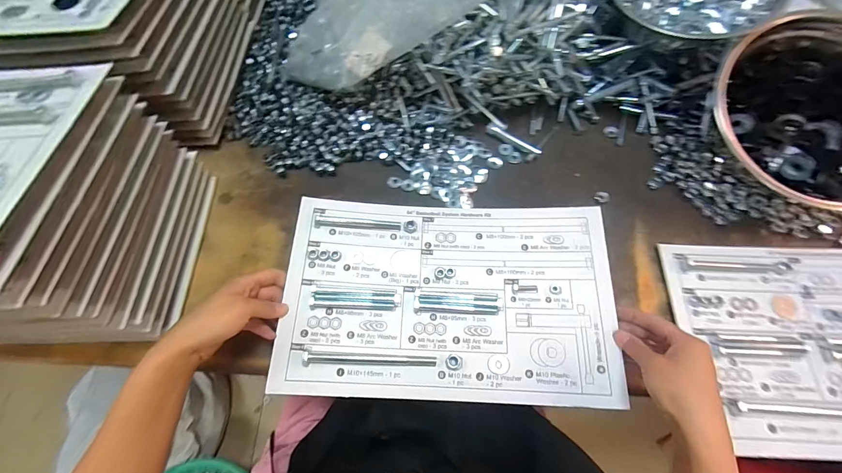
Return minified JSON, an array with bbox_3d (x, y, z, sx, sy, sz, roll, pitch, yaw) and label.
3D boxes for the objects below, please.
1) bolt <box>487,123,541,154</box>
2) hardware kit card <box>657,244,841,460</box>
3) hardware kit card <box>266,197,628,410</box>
[{"bbox_3d":[0.142,-0.148,0.542,0.089,0.009,0.016,33,73,14],"label":"bolt"},{"bbox_3d":[0.508,0.124,0.414,0.383,0.016,0.242,2,68,3],"label":"hardware kit card"},{"bbox_3d":[0.033,0.070,0.436,0.385,0.022,0.239,2,69,1],"label":"hardware kit card"}]

